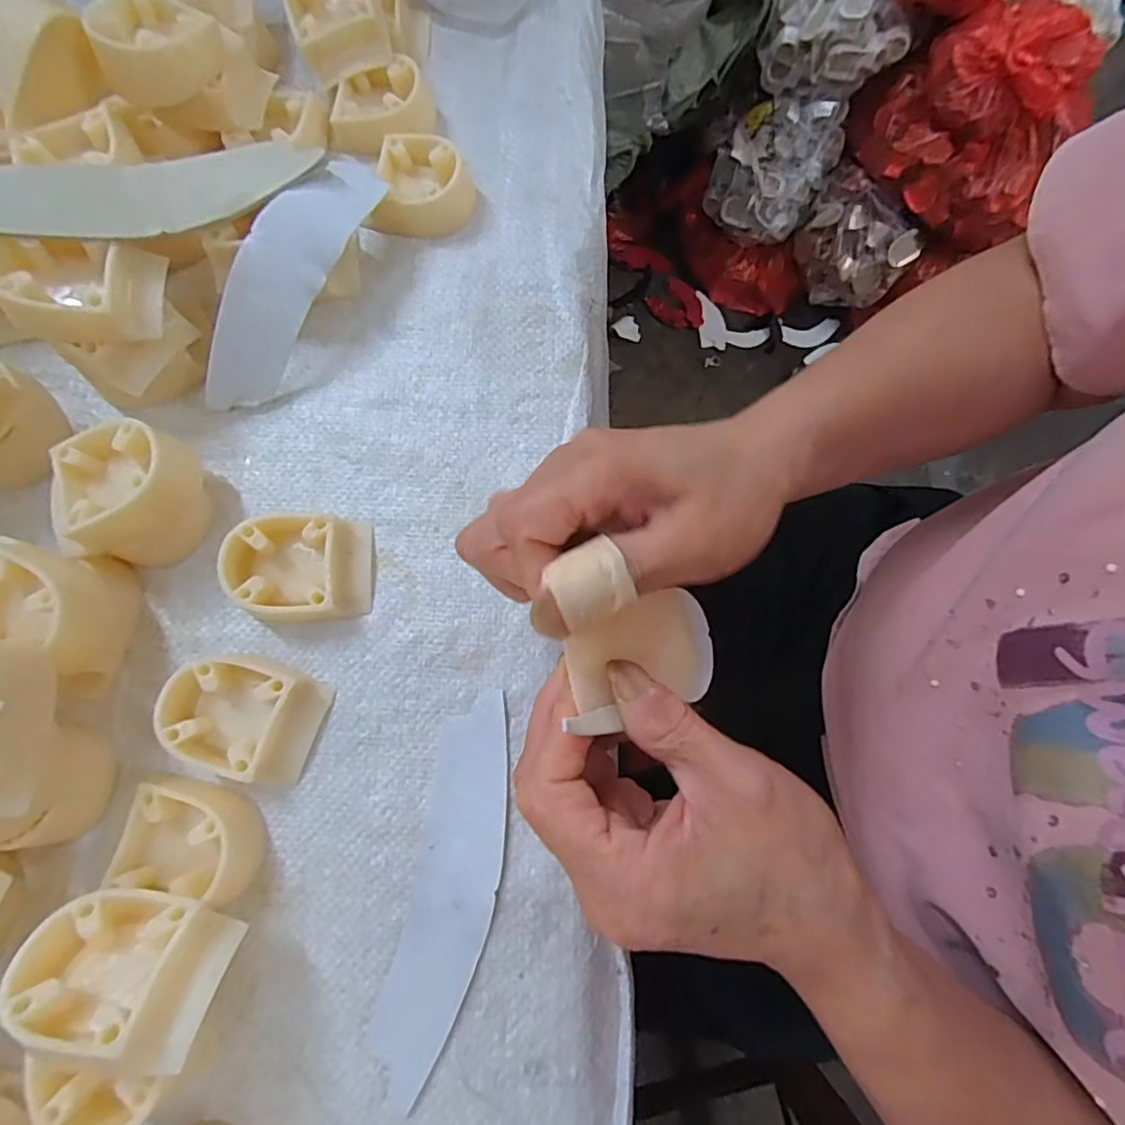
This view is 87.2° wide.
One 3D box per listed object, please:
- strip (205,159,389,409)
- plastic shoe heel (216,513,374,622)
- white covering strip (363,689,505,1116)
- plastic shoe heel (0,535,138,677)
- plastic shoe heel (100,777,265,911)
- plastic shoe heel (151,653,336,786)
[{"bbox_3d":[-0.129,-0.136,0.287,0.029,0.046,0.134,25,78,6],"label":"strip"},{"bbox_3d":[-0.119,0.002,0.267,0.056,0.025,0.050,-5,77,-1],"label":"plastic shoe heel"},{"bbox_3d":[-0.046,0.133,0.246,0.036,0.004,0.149,12,77,3],"label":"white covering strip"},{"bbox_3d":[-0.216,0.021,0.252,0.053,0.042,0.048,21,78,5],"label":"plastic shoe heel"},{"bbox_3d":[-0.151,0.115,0.242,0.051,0.021,0.041,19,78,4],"label":"plastic shoe heel"},{"bbox_3d":[-0.136,0.065,0.253,0.057,0.023,0.046,18,78,4],"label":"plastic shoe heel"}]

